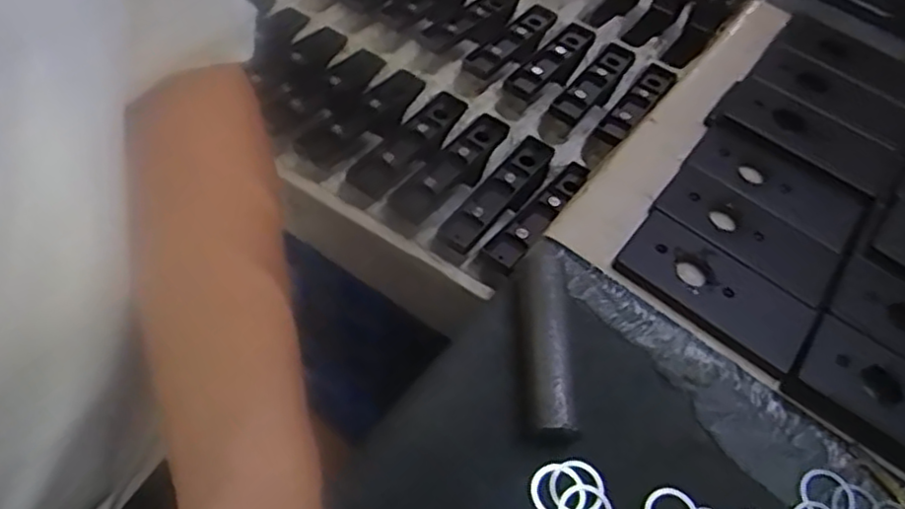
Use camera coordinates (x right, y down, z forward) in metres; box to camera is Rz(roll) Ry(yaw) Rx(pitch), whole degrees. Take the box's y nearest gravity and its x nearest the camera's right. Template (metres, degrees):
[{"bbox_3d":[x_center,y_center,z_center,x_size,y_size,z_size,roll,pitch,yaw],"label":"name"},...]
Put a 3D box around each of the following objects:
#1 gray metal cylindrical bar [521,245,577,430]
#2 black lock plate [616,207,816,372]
[{"bbox_3d":[0.047,0.042,0.353,0.020,0.027,0.098,2,54,-6],"label":"gray metal cylindrical bar"},{"bbox_3d":[0.146,0.015,0.389,0.101,0.007,0.046,34,57,16],"label":"black lock plate"}]

